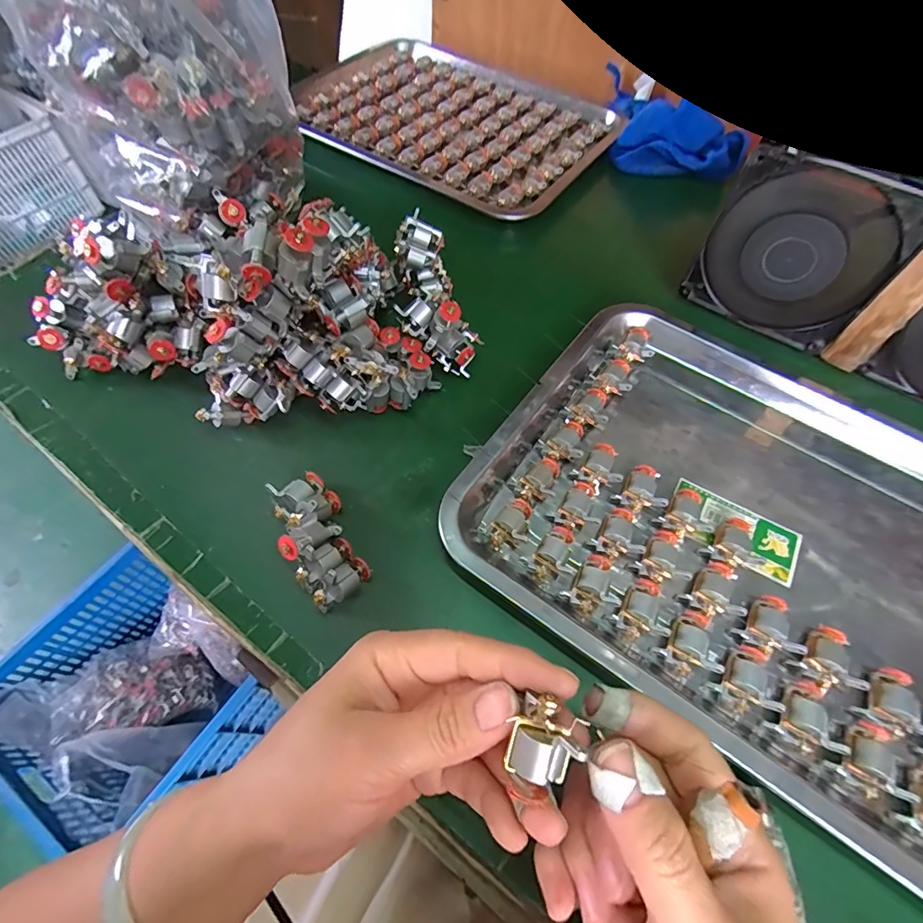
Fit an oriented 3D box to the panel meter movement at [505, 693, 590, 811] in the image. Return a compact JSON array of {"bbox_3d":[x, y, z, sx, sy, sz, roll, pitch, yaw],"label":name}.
[{"bbox_3d":[0.028,0.093,0.156,0.021,0.014,0.028,18,86,26],"label":"panel meter movement"}]

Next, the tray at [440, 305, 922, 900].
[{"bbox_3d":[0.197,0.036,0.295,0.346,0.022,0.279,34,65,18],"label":"tray"}]

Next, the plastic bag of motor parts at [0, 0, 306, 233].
[{"bbox_3d":[-0.191,-0.244,0.328,0.135,0.203,0.151,-28,64,-17],"label":"plastic bag of motor parts"}]

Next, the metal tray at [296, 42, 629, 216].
[{"bbox_3d":[-0.010,-0.387,0.541,0.334,0.020,0.248,31,64,16],"label":"metal tray"}]

